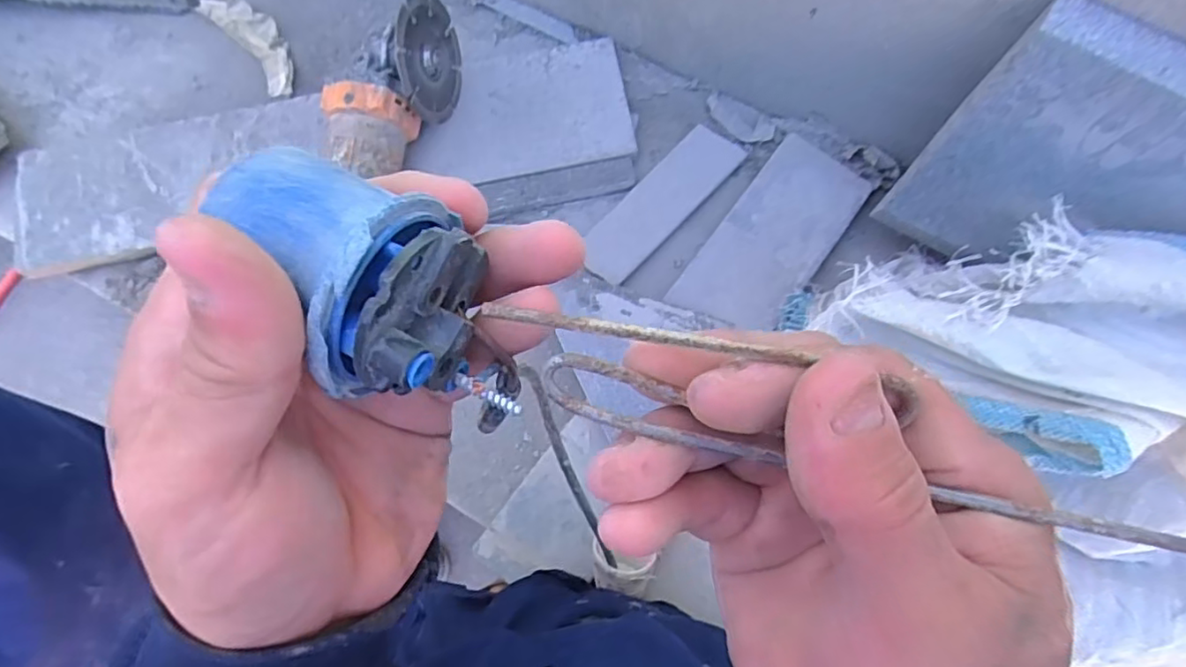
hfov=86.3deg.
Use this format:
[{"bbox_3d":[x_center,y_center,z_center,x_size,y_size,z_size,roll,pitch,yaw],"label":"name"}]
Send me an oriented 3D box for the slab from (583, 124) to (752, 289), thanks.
[{"bbox_3d":[0.063,-0.123,0.596,0.059,0.011,0.177,44,82,6],"label":"slab"}]

